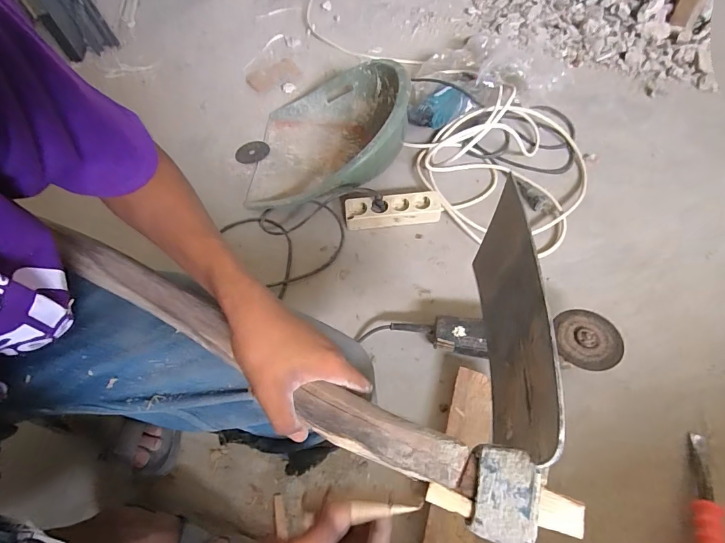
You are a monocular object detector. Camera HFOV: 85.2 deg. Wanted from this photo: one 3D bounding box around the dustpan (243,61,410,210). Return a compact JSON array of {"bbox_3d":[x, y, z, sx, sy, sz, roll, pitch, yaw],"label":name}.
[{"bbox_3d":[-0.087,-0.365,0.946,0.374,0.177,0.474,1,54,5],"label":"dustpan"}]

